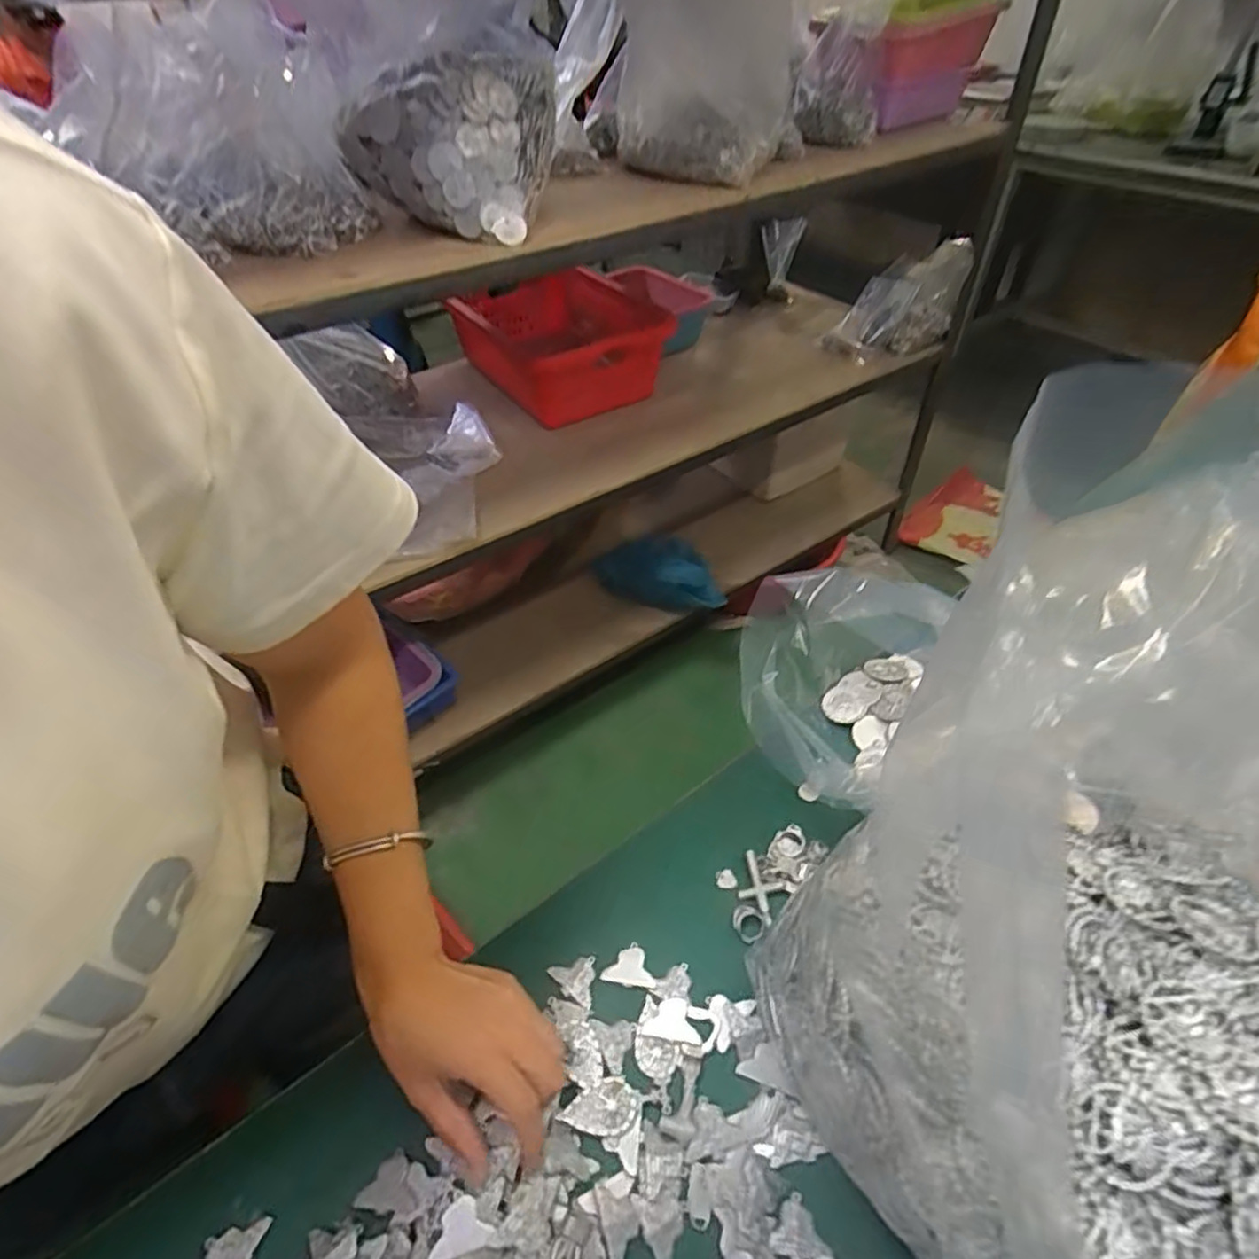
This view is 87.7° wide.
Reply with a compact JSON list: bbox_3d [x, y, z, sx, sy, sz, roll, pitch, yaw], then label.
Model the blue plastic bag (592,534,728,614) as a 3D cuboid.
[{"bbox_3d":[0.067,-0.115,1.390,0.296,0.114,0.129,20,50,21],"label":"blue plastic bag"}]

